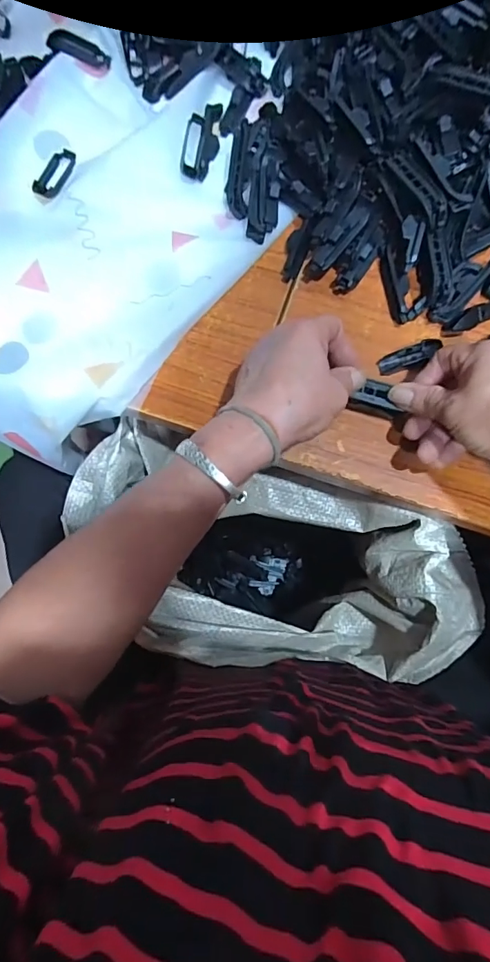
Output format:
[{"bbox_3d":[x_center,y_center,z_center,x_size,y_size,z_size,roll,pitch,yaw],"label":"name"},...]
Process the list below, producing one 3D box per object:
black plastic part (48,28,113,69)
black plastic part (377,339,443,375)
[{"bbox_3d":[-0.152,-0.401,0.429,0.055,0.006,0.022,17,82,-10],"label":"black plastic part"},{"bbox_3d":[0.137,-0.104,0.385,0.052,0.012,0.014,-19,81,0],"label":"black plastic part"}]

